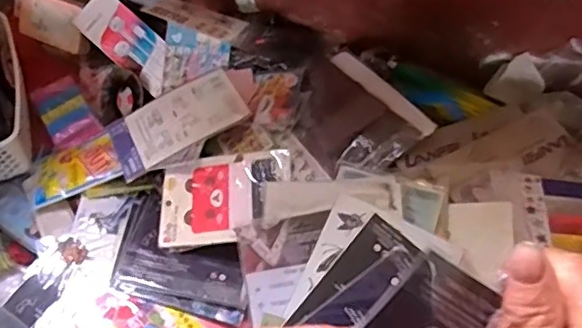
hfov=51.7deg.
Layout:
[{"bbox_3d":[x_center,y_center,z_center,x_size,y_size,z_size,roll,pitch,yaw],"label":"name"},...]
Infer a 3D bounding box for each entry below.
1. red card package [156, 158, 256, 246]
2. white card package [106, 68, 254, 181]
[{"bbox_3d":[-0.112,0.051,0.801,0.132,0.006,0.109,-9,66,13],"label":"red card package"},{"bbox_3d":[-0.166,-0.060,0.871,0.195,0.012,0.120,-28,51,-5],"label":"white card package"}]

